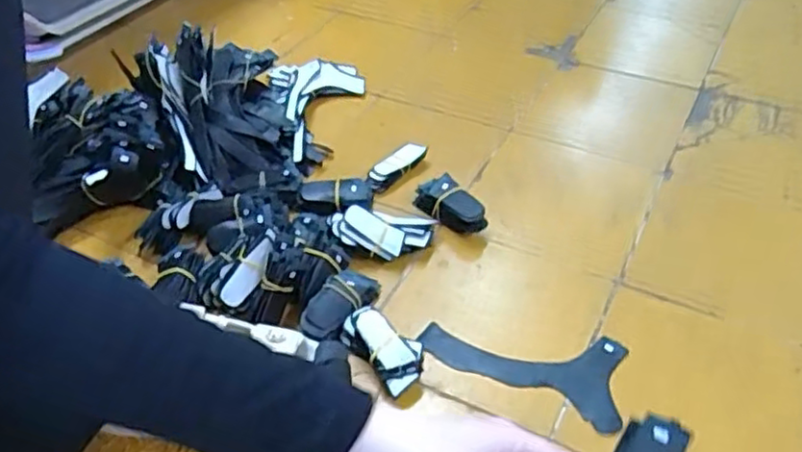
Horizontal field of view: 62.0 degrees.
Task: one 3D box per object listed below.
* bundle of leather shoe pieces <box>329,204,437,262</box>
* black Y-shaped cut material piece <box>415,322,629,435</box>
[{"bbox_3d":[-0.020,0.005,0.738,0.114,0.026,0.058,5,45,-9],"label":"bundle of leather shoe pieces"},{"bbox_3d":[0.120,0.122,0.639,0.193,0.007,0.090,20,49,22],"label":"black Y-shaped cut material piece"}]

